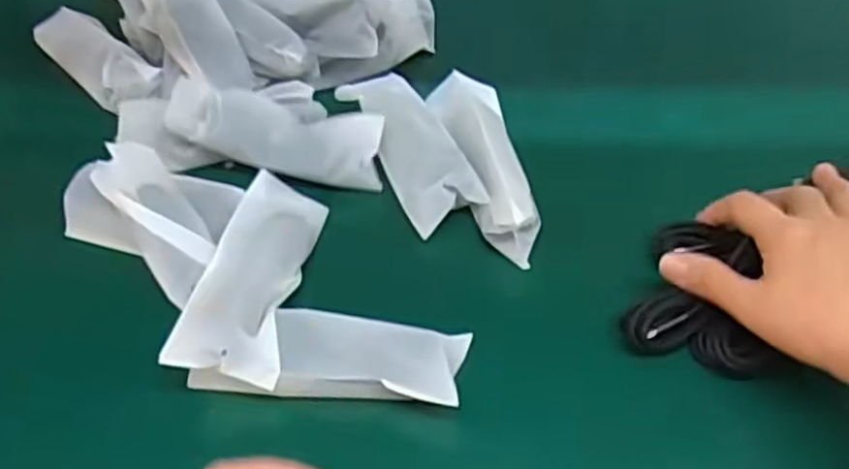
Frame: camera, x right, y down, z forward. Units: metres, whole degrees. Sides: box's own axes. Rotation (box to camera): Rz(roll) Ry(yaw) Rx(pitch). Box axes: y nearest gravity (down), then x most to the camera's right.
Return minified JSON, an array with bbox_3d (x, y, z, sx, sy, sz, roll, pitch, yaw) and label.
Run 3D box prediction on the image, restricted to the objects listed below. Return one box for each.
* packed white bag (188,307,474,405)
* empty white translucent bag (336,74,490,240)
[{"bbox_3d":[-0.053,0.069,0.428,0.148,0.018,0.047,4,65,6],"label":"packed white bag"},{"bbox_3d":[-0.010,-0.066,0.531,0.052,0.024,0.147,-22,52,-13],"label":"empty white translucent bag"}]

